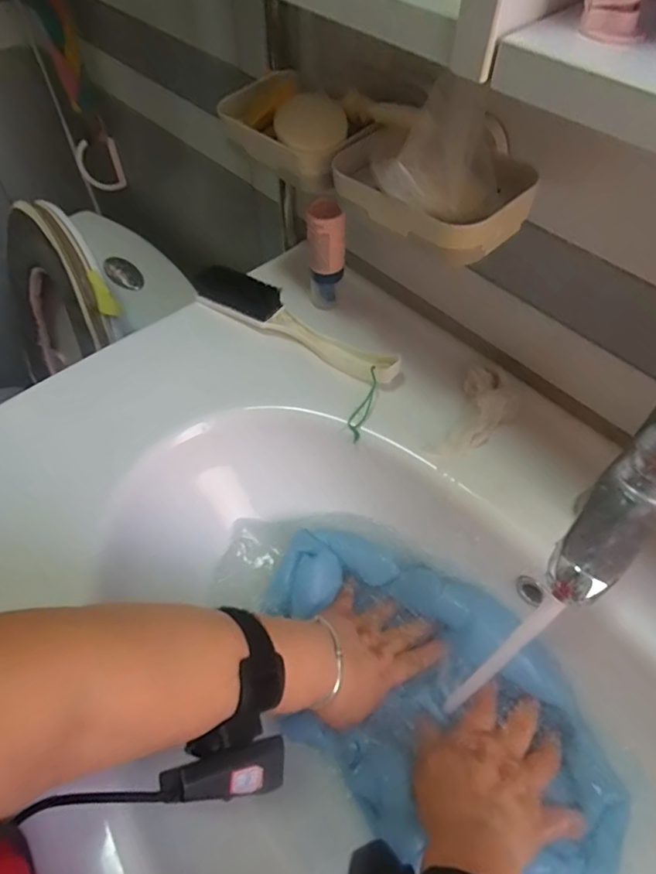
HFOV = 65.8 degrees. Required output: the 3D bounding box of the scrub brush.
[{"bbox_3d":[-0.036,-0.108,0.498,0.234,0.035,0.043,29,61,18],"label":"scrub brush"}]

